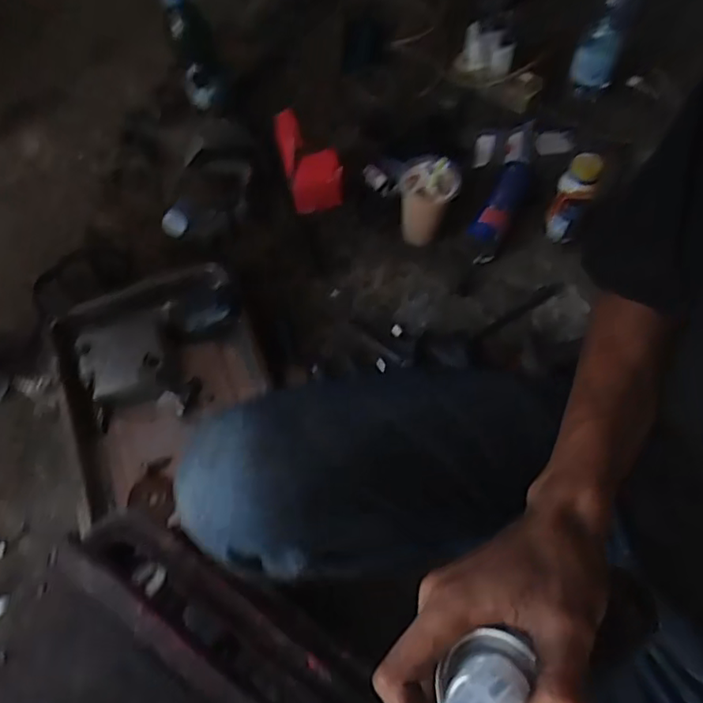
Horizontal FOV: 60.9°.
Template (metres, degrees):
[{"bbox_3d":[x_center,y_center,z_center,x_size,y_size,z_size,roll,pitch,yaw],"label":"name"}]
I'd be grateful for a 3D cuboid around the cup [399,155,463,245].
[{"bbox_3d":[0.106,-0.217,0.847,0.077,0.110,0.070,1,61,-2],"label":"cup"}]

